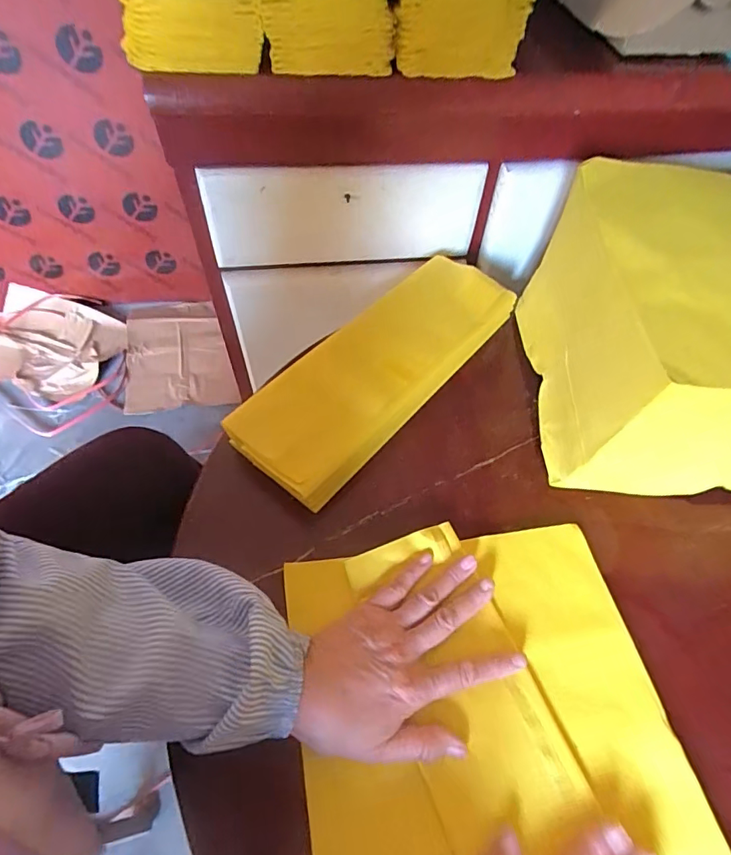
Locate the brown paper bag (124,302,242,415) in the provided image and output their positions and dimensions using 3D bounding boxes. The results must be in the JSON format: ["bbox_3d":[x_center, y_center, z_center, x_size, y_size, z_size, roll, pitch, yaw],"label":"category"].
[{"bbox_3d":[-0.454,-0.185,1.200,0.252,0.043,0.333,-9,57,-8],"label":"brown paper bag"}]

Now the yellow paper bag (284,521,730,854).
[{"bbox_3d":[0.096,0.244,0.337,0.266,0.025,0.352,-7,57,-7],"label":"yellow paper bag"}]

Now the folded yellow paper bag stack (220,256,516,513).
[{"bbox_3d":[0.022,-0.071,0.522,0.119,0.042,0.348,37,63,20],"label":"folded yellow paper bag stack"}]

